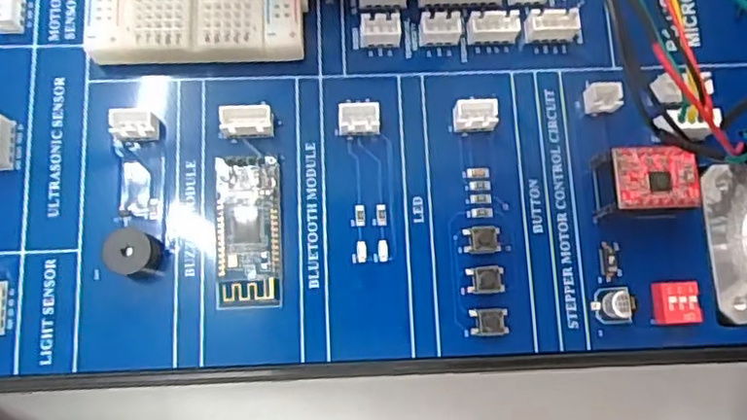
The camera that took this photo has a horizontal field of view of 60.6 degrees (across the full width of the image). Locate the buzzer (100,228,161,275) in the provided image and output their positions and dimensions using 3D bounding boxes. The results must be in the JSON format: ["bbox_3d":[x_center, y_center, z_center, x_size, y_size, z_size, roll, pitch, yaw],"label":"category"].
[{"bbox_3d":[-0.058,0.011,0.156,0.013,0.009,0.011,13,78,2],"label":"buzzer"}]

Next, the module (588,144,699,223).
[{"bbox_3d":[0.067,-0.006,0.162,0.022,0.015,0.018,-1,78,-1],"label":"module"}]

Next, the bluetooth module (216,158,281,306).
[{"bbox_3d":[-0.031,0.005,0.161,0.016,0.005,0.038,-2,78,-1],"label":"bluetooth module"}]

